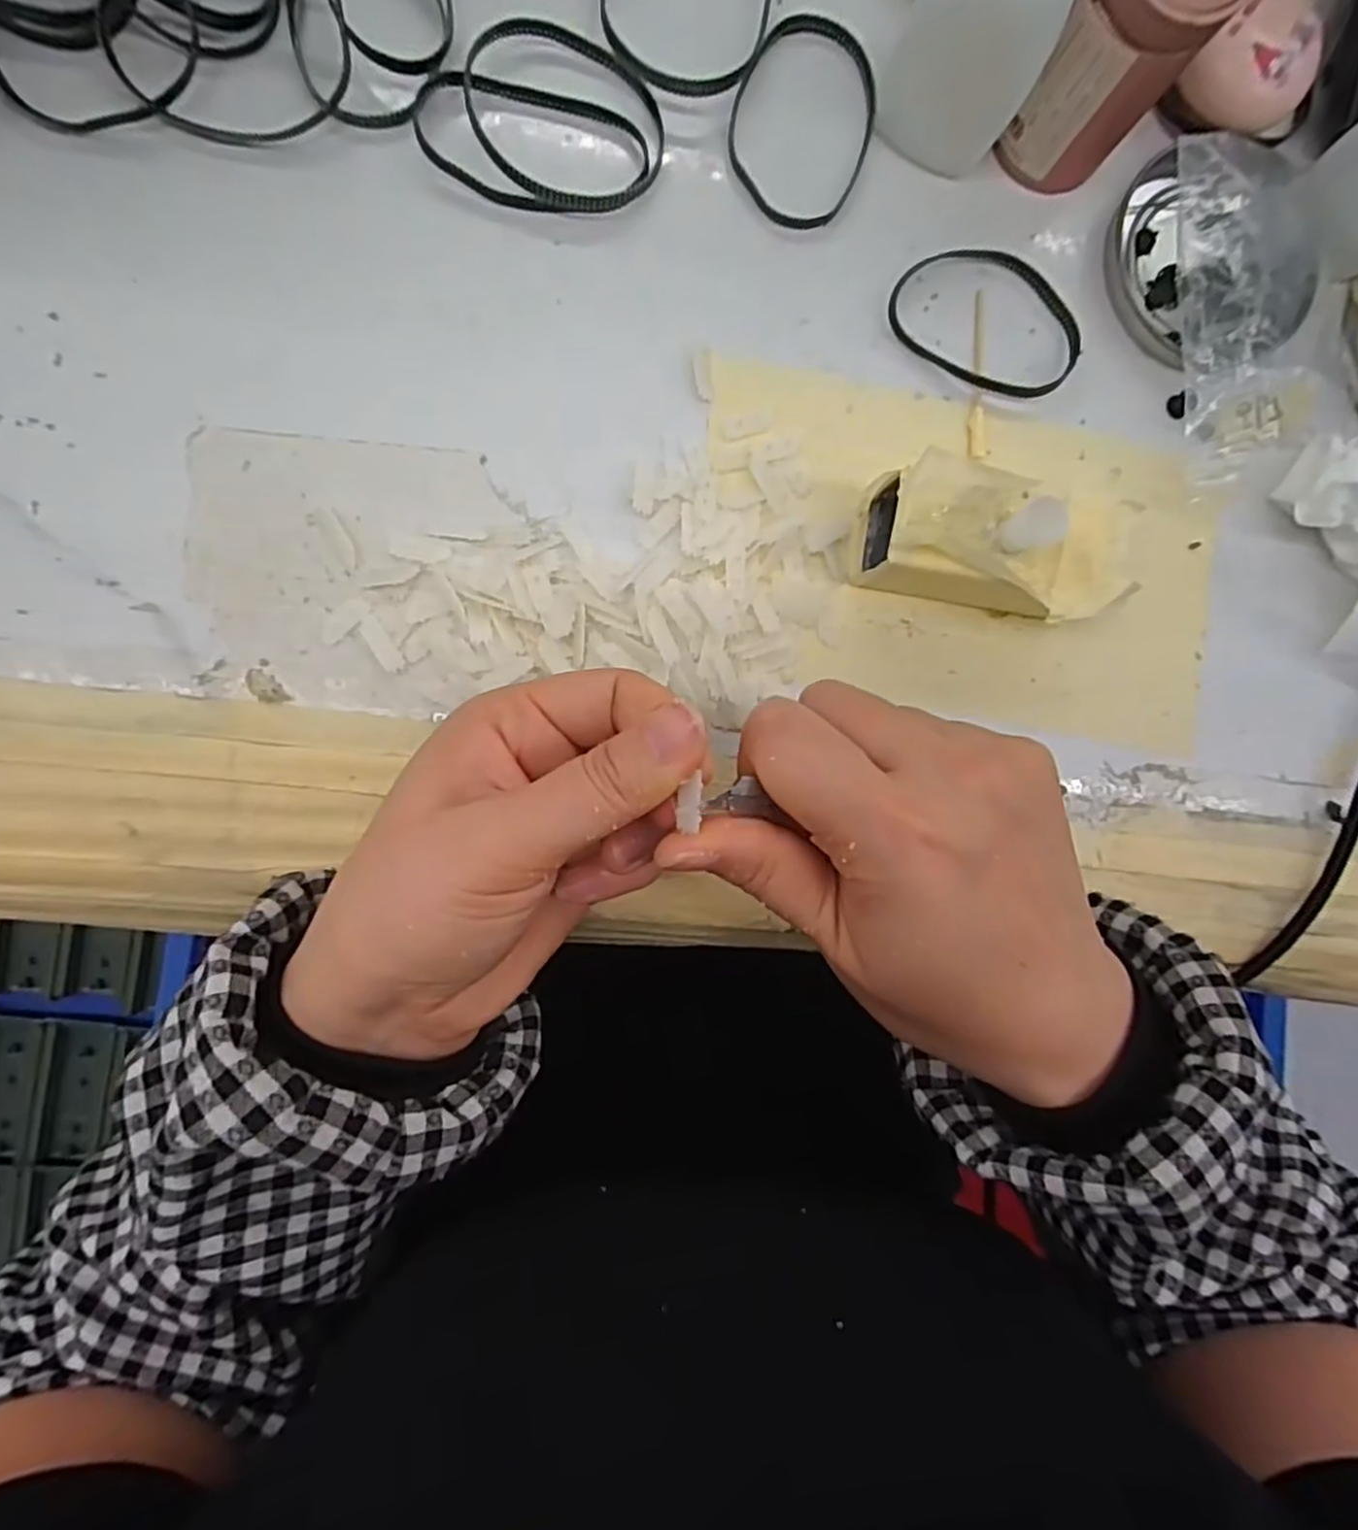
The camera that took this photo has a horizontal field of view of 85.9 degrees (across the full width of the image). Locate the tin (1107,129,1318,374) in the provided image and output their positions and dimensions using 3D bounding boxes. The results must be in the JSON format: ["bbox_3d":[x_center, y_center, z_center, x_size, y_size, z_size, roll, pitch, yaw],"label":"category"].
[{"bbox_3d":[0.197,-0.184,0.259,0.075,0.020,0.075,-21,95,-6],"label":"tin"}]

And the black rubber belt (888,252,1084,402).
[{"bbox_3d":[0.111,-0.158,0.257,0.070,0.009,0.047,28,89,-8],"label":"black rubber belt"}]

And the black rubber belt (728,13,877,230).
[{"bbox_3d":[0.043,-0.220,0.248,0.048,0.005,0.069,23,89,-8],"label":"black rubber belt"}]

